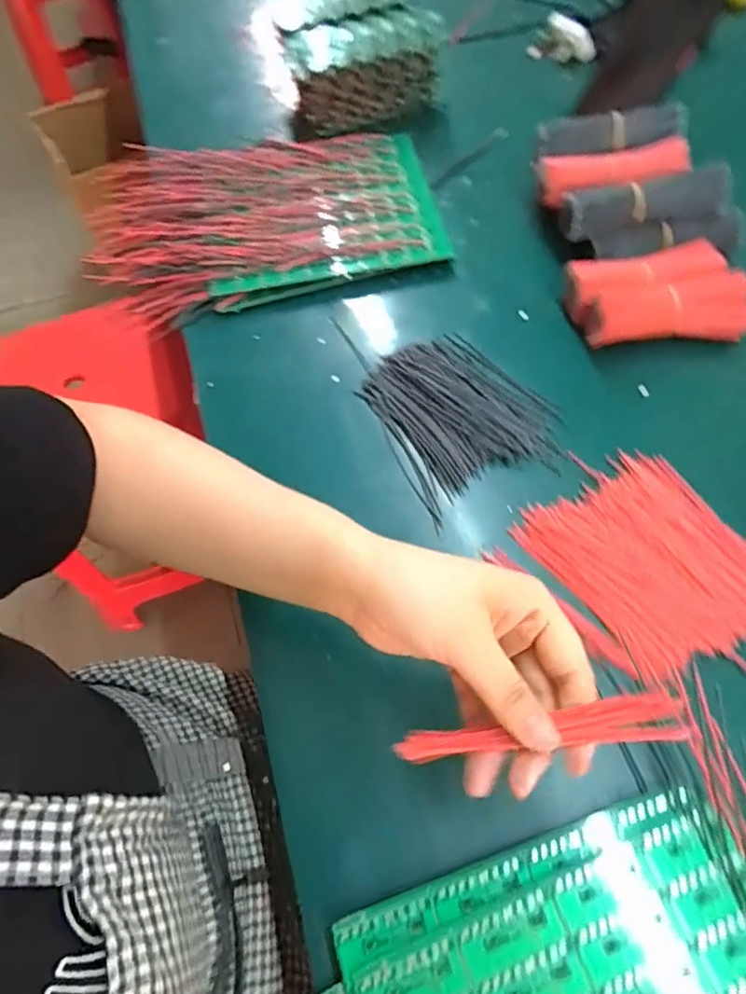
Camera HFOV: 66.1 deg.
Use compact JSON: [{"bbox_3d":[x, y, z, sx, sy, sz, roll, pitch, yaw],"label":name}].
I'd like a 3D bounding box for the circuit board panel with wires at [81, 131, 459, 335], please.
[{"bbox_3d":[-0.105,-0.266,0.536,0.314,0.032,0.217,-11,63,-1],"label":"circuit board panel with wires"}]

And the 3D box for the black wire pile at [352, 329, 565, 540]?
[{"bbox_3d":[0.065,-0.066,0.422,0.120,0.013,0.134,-26,64,-8],"label":"black wire pile"}]

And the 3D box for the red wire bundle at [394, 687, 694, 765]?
[{"bbox_3d":[0.065,0.098,0.237,0.116,0.008,0.019,-19,58,21],"label":"red wire bundle"}]

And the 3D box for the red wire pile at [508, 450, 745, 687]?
[{"bbox_3d":[0.177,0.040,0.360,0.113,0.011,0.144,-31,65,-10],"label":"red wire pile"}]

